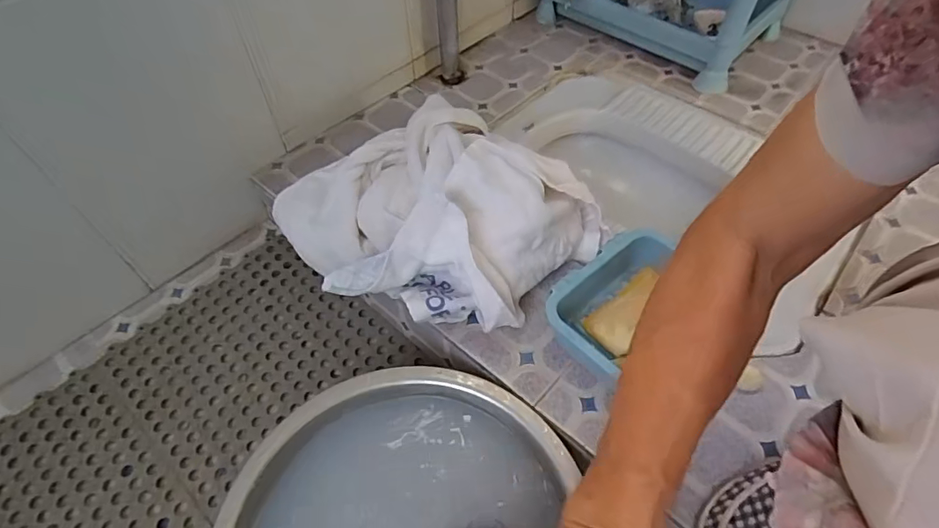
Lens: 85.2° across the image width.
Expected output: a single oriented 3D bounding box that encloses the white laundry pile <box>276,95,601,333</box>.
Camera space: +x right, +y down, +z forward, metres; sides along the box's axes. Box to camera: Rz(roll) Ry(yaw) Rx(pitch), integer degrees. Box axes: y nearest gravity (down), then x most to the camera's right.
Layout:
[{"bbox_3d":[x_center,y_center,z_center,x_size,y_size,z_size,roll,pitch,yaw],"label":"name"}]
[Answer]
[{"bbox_3d":[-0.053,-0.077,0.585,0.360,0.111,0.271,31,62,20],"label":"white laundry pile"}]

